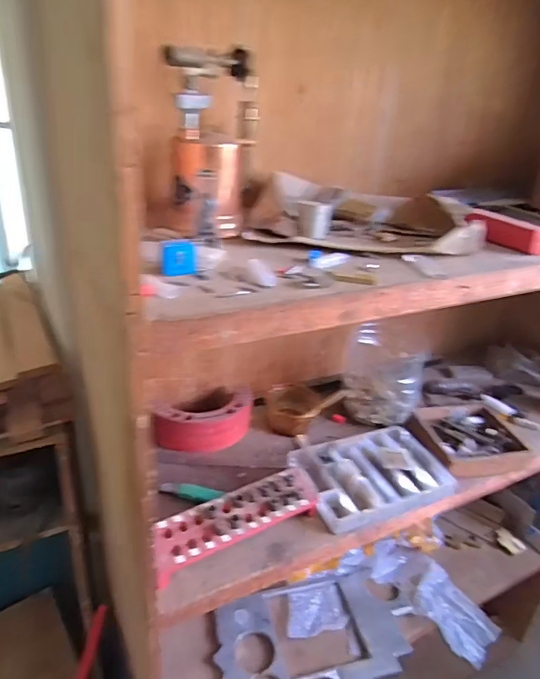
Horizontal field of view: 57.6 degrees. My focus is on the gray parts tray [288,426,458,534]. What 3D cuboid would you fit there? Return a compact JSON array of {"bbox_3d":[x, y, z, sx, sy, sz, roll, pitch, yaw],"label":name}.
[{"bbox_3d":[0.191,0.245,0.932,0.263,0.054,0.190,-9,30,-26],"label":"gray parts tray"}]

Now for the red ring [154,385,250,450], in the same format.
[{"bbox_3d":[-0.133,0.155,1.010,0.183,0.069,0.185,4,26,-2],"label":"red ring"}]

